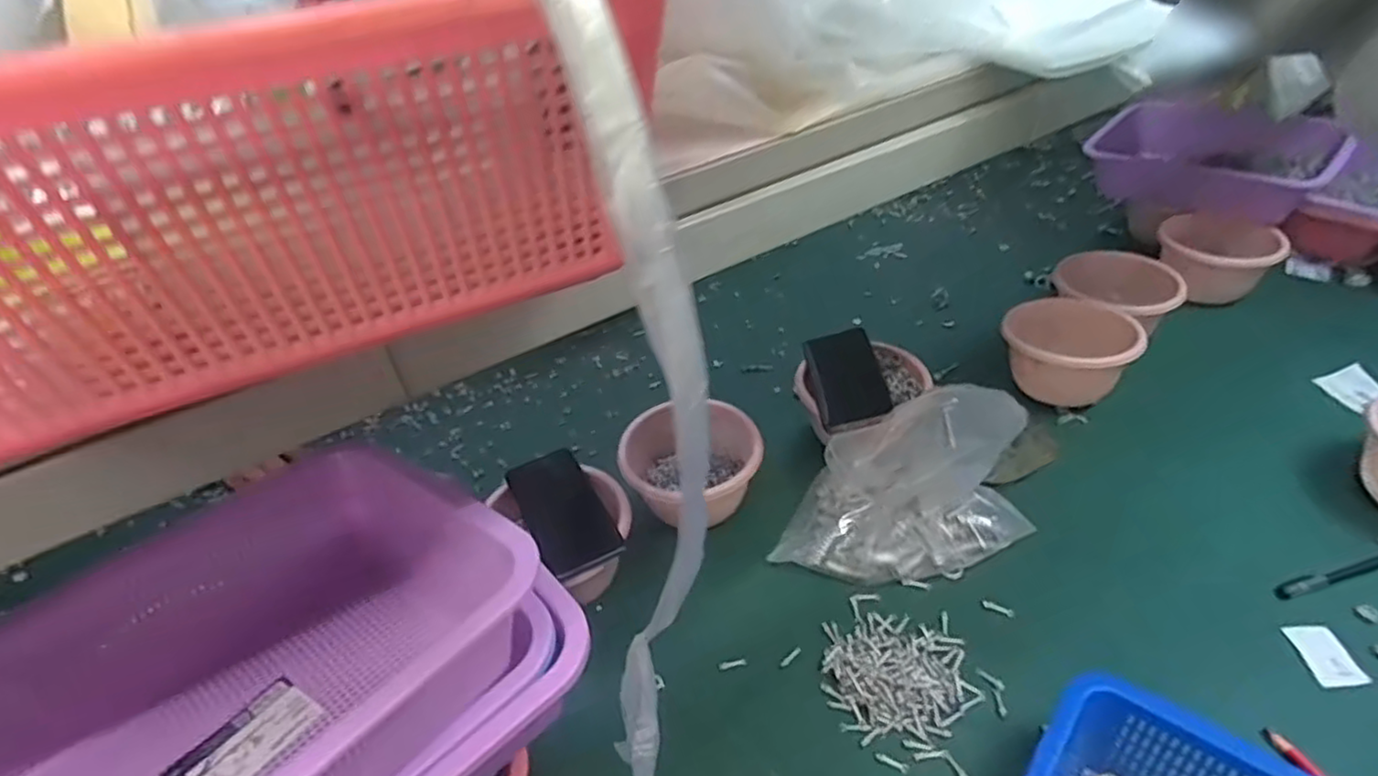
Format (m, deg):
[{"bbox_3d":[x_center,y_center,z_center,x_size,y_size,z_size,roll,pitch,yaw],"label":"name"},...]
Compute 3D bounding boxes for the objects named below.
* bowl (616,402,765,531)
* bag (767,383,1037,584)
[{"bbox_3d":[-0.004,0.087,0.760,0.141,0.091,0.134,-4,40,3],"label":"bowl"},{"bbox_3d":[0.215,0.086,0.687,0.256,0.148,0.148,-2,40,6],"label":"bag"}]

